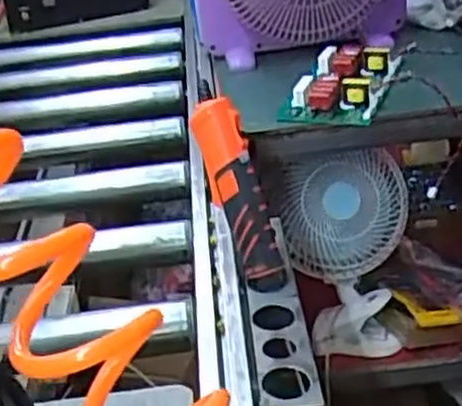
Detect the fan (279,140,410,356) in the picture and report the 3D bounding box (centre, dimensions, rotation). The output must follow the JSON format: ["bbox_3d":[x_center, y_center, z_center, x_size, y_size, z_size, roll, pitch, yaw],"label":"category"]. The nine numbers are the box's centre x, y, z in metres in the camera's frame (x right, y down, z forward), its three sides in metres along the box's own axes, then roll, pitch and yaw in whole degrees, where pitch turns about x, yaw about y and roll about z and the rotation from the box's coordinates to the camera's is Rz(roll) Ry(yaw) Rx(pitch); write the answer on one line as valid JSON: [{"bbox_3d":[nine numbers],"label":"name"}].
[{"bbox_3d":[0.170,0.071,1.153,0.170,0.310,0.112,4,31,17],"label":"fan"}]

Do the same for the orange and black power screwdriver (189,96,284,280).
[{"bbox_3d":[0.007,-0.010,0.769,0.044,0.192,0.041,-20,4,-22],"label":"orange and black power screwdriver"}]

